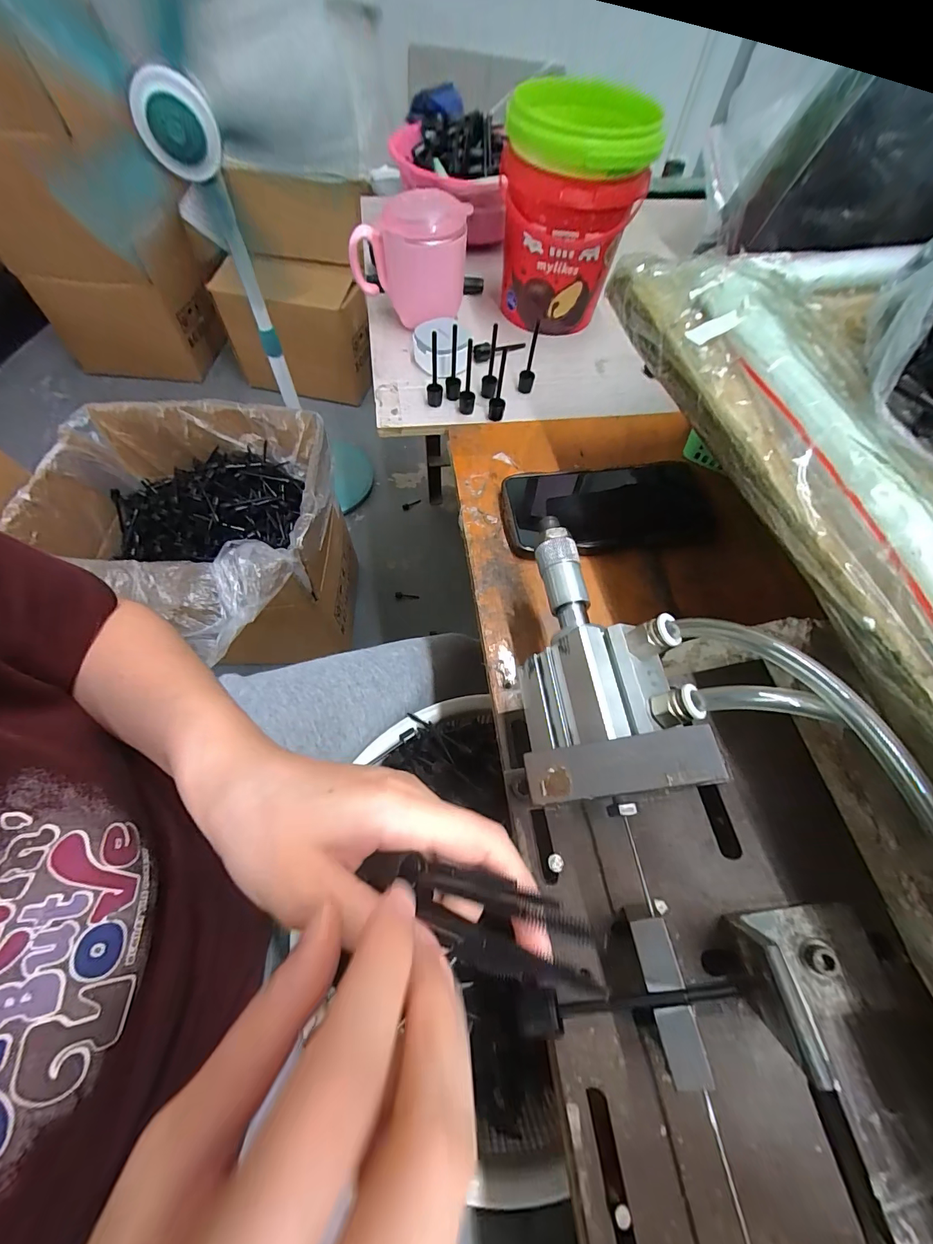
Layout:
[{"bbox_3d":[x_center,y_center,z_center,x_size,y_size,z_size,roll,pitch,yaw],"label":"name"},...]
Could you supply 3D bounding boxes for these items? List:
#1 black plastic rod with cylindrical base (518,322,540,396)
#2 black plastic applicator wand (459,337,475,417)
[{"bbox_3d":[0.060,-0.248,0.395,0.014,0.061,0.013,11,63,2],"label":"black plastic rod with cylindrical base"},{"bbox_3d":[0.002,-0.221,0.373,0.013,0.067,0.018,-1,63,-4],"label":"black plastic applicator wand"}]

